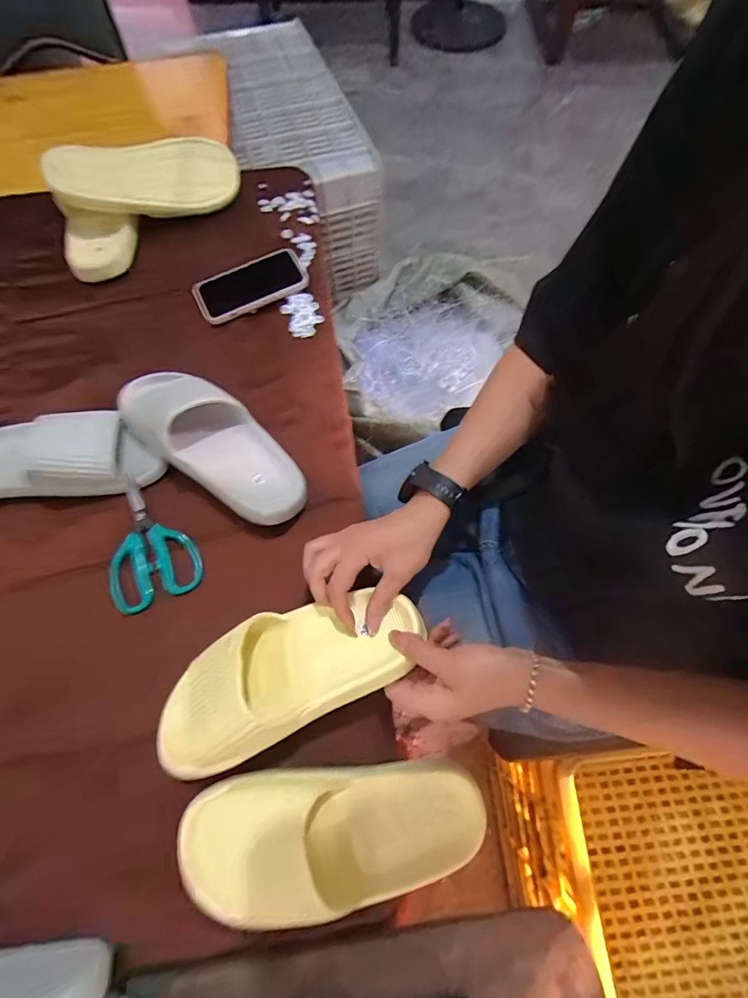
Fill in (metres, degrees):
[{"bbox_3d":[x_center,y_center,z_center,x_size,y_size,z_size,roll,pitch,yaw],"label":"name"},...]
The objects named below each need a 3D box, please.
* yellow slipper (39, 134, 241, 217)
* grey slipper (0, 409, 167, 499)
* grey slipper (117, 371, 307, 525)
[{"bbox_3d":[-0.326,-0.467,0.639,0.257,0.068,0.084,-19,69,-20],"label":"yellow slipper"},{"bbox_3d":[-0.375,-0.051,0.504,0.257,0.055,0.105,-10,66,-4],"label":"grey slipper"},{"bbox_3d":[-0.190,-0.077,0.502,0.230,0.061,0.108,39,72,15],"label":"grey slipper"}]

